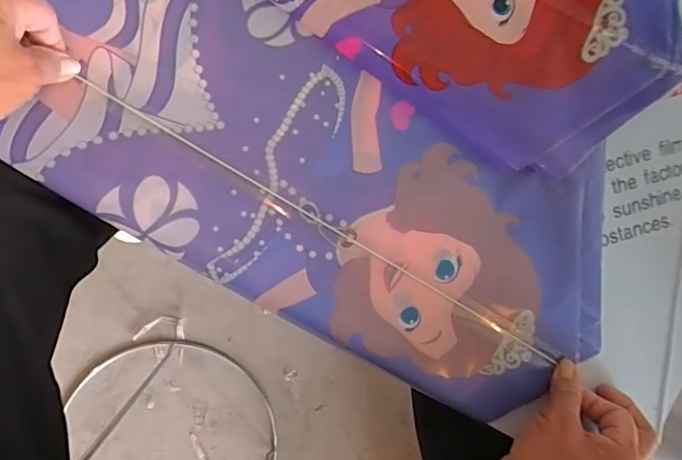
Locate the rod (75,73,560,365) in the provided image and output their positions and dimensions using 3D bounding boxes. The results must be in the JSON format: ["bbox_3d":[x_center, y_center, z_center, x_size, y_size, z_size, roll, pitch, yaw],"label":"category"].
[{"bbox_3d":[-0.006,0.001,0.339,0.393,0.004,0.008,31,86,-7],"label":"rod"}]

